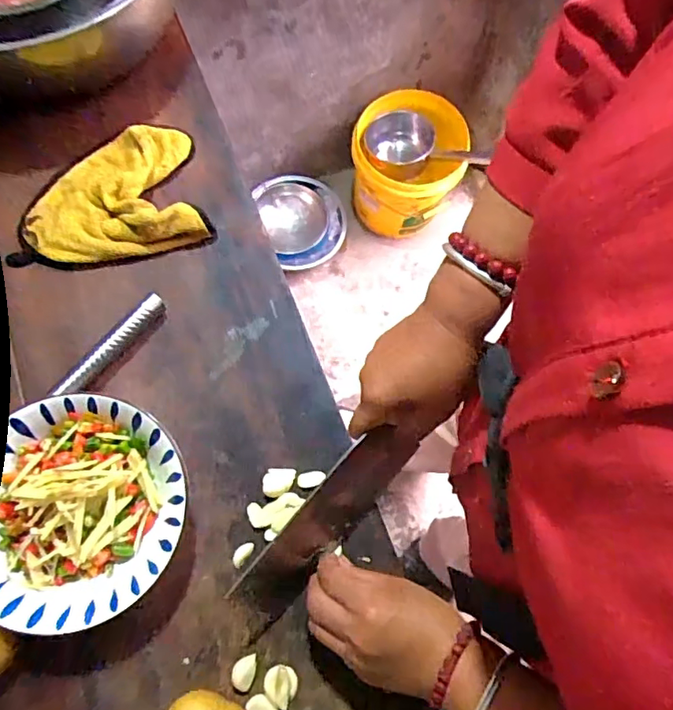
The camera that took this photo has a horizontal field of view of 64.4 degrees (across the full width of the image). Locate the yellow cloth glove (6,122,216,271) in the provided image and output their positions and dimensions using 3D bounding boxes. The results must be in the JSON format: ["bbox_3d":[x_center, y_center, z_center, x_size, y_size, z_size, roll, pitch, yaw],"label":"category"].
[{"bbox_3d":[-0.232,-0.161,0.540,0.182,0.037,0.142,-15,73,-7],"label":"yellow cloth glove"}]

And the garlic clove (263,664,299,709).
[{"bbox_3d":[-0.045,0.269,0.436,0.028,0.012,0.027,1,72,-2],"label":"garlic clove"}]

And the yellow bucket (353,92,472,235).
[{"bbox_3d":[0.174,-0.467,1.354,0.269,0.249,0.290,15,72,3],"label":"yellow bucket"}]

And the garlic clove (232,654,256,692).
[{"bbox_3d":[-0.076,0.260,0.440,0.019,0.008,0.027,15,72,3],"label":"garlic clove"}]

